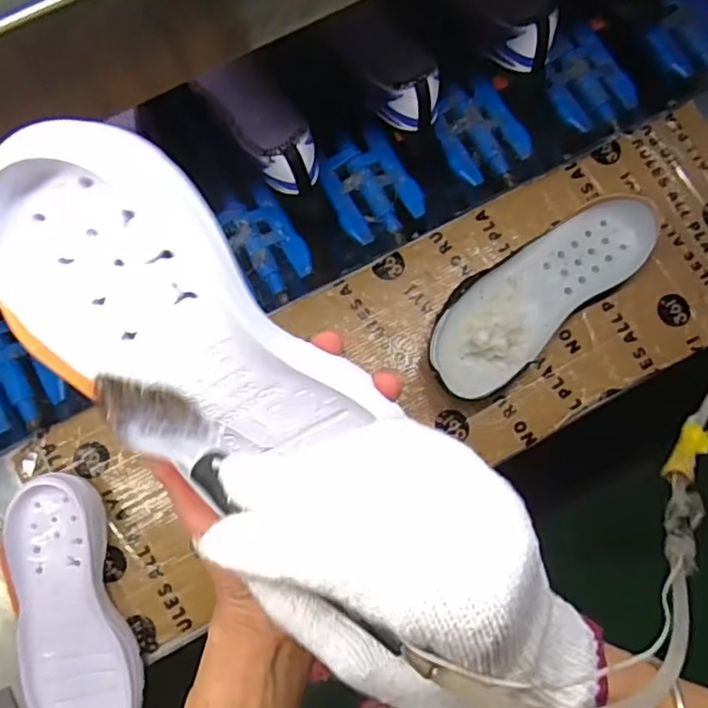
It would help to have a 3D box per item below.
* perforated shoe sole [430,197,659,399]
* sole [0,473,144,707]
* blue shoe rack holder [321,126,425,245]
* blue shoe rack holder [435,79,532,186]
[{"bbox_3d":[0.176,-0.056,0.593,0.251,0.045,0.093,-37,81,-6],"label":"perforated shoe sole"},{"bbox_3d":[-0.251,0.231,0.548,0.095,0.042,0.238,-15,80,-2],"label":"sole"},{"bbox_3d":[0.017,-0.178,0.664,0.087,0.019,0.107,-32,80,-5],"label":"blue shoe rack holder"},{"bbox_3d":[0.135,-0.240,0.669,0.084,0.019,0.100,-30,80,-4],"label":"blue shoe rack holder"}]

